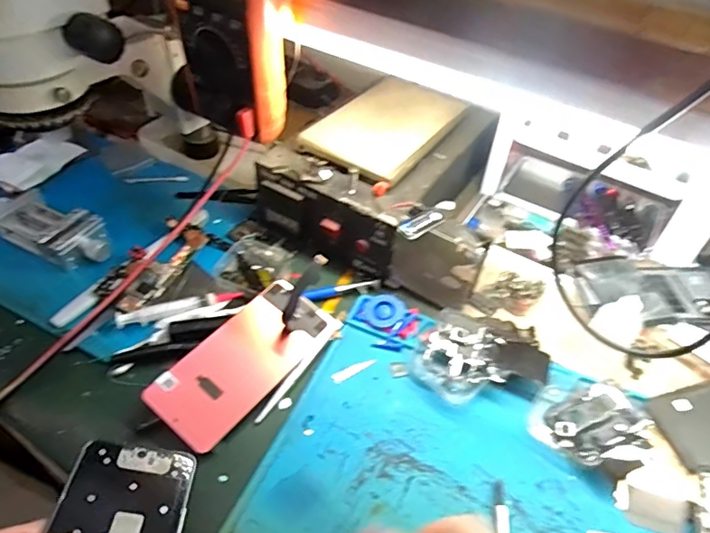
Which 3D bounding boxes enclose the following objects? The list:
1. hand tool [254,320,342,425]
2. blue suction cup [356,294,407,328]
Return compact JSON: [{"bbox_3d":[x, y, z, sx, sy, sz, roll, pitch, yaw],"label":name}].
[{"bbox_3d":[-0.047,0.088,0.436,0.008,0.006,0.117,27,51,21],"label":"hand tool"},{"bbox_3d":[0.027,0.042,0.476,0.037,0.007,0.037,-6,59,9],"label":"blue suction cup"}]

